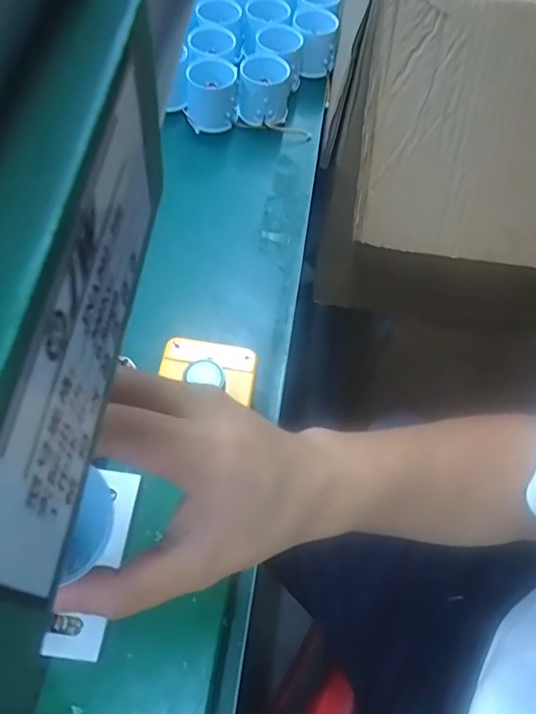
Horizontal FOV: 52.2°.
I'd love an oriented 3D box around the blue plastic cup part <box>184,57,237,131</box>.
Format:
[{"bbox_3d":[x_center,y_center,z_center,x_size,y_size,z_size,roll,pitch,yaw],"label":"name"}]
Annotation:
[{"bbox_3d":[-0.058,-0.271,0.567,0.053,0.049,0.059,-2,62,-5],"label":"blue plastic cup part"}]

